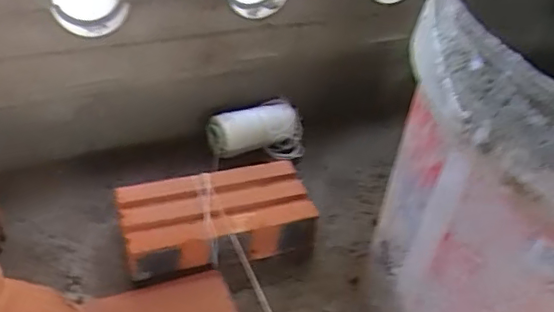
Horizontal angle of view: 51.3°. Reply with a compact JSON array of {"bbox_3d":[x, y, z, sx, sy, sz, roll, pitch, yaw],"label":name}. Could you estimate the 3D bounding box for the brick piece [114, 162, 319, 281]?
[{"bbox_3d":[-0.065,0.070,0.622,0.202,0.056,0.103,-7,43,-16],"label":"brick piece"}]

